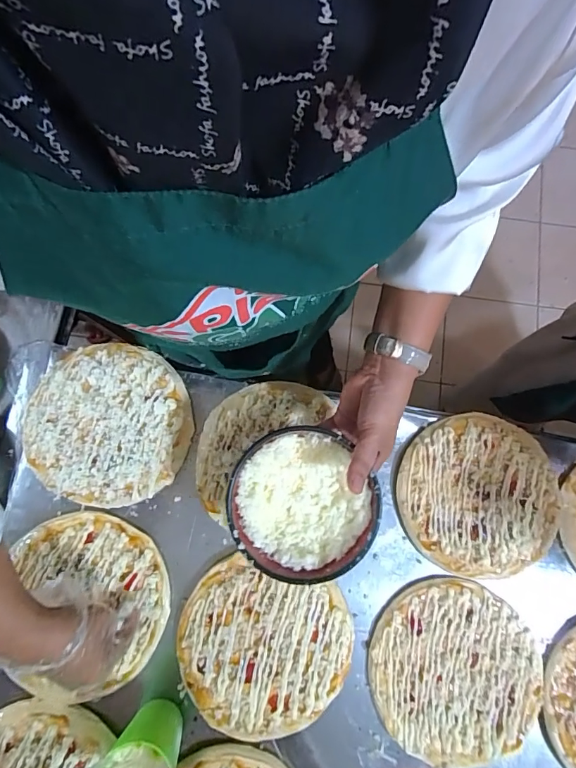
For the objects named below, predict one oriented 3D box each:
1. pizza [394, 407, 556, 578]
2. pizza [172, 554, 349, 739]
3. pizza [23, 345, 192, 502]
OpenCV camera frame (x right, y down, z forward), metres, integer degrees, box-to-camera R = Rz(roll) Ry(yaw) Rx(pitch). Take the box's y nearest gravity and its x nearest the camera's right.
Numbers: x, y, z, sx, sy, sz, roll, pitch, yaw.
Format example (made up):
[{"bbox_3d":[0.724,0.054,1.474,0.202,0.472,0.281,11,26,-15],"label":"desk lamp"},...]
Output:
[{"bbox_3d":[0.244,0.140,0.550,0.199,0.014,0.193,18,74,0],"label":"pizza"},{"bbox_3d":[-0.031,0.317,0.519,0.199,0.015,0.181,1,74,-4],"label":"pizza"},{"bbox_3d":[-0.224,0.048,0.544,0.190,0.026,0.194,9,74,-2],"label":"pizza"}]

